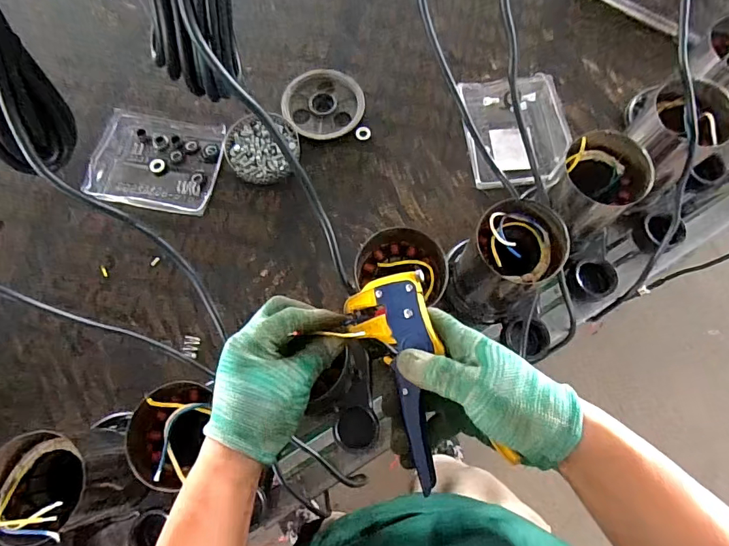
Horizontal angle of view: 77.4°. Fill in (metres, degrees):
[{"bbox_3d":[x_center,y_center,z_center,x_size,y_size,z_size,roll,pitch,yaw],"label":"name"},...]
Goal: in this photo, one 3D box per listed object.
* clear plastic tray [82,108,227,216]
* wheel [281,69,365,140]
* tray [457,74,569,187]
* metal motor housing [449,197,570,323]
[{"bbox_3d":[-0.299,-0.161,0.664,0.177,0.028,0.149,8,73,3],"label":"clear plastic tray"},{"bbox_3d":[-0.064,-0.261,0.700,0.116,0.013,0.123,0,73,1],"label":"wheel"},{"bbox_3d":[0.222,-0.213,0.674,0.145,0.032,0.182,-6,73,-1],"label":"tray"},{"bbox_3d":[0.156,-0.006,0.536,0.093,0.169,0.097,0,73,1],"label":"metal motor housing"}]

